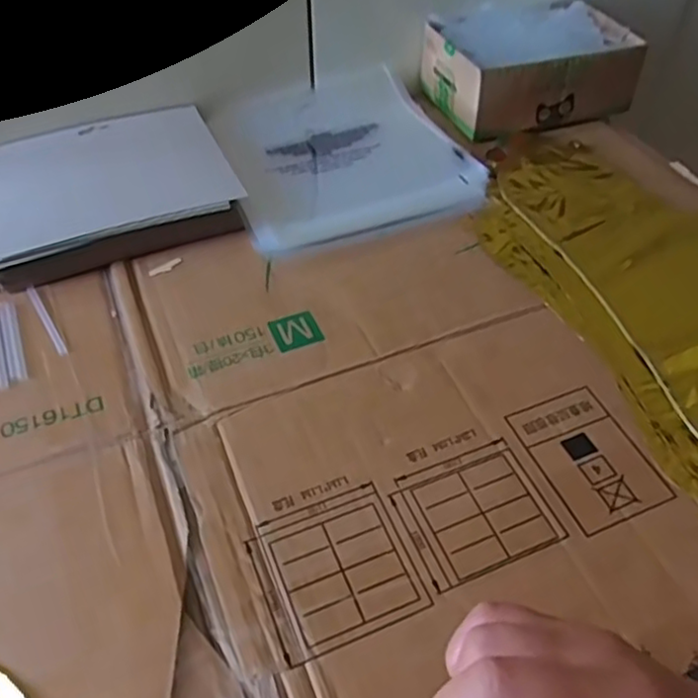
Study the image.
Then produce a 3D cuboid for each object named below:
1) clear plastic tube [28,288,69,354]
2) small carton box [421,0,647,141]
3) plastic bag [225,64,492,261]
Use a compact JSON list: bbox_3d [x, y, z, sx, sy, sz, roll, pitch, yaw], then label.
[{"bbox_3d":[-0.223,-0.022,0.499,0.007,0.004,0.082,-26,53,-21],"label":"clear plastic tube"},{"bbox_3d":[0.180,-0.290,0.689,0.180,0.068,0.136,-12,49,-10],"label":"small carton box"},{"bbox_3d":[-0.010,-0.188,0.635,0.210,0.019,0.230,-16,50,-14],"label":"plastic bag"}]

